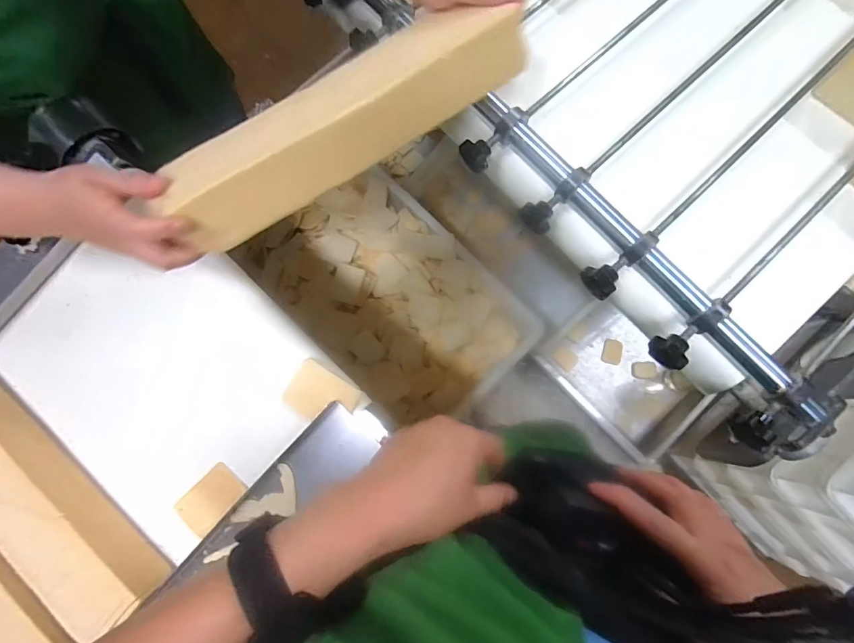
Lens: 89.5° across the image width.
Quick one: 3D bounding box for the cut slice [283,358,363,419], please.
[{"bbox_3d":[-0.116,0.083,0.476,0.075,0.011,0.057,32,81,7],"label":"cut slice"}]

